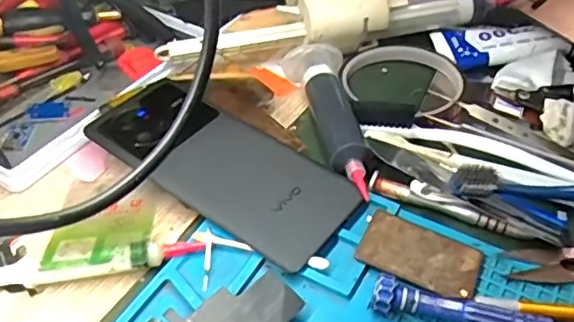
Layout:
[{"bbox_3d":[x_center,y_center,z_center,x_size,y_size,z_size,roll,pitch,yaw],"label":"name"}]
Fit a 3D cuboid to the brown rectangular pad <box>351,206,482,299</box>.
[{"bbox_3d":[0.069,0.048,0.306,0.059,0.005,0.037,22,47,18],"label":"brown rectangular pad"}]

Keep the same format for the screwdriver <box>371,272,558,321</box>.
[{"bbox_3d":[0.101,0.074,0.274,0.120,0.015,0.021,12,45,9],"label":"screwdriver"}]

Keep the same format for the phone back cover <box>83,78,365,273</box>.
[{"bbox_3d":[-0.041,-0.002,0.346,0.164,0.008,0.072,28,50,24],"label":"phone back cover"}]

